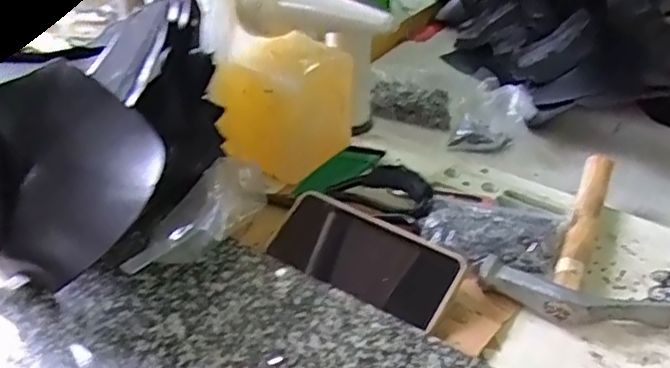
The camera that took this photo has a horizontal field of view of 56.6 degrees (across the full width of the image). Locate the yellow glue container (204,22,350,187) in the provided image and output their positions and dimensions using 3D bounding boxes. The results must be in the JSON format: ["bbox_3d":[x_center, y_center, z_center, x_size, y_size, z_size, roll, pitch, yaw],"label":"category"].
[{"bbox_3d":[-0.049,-0.092,0.639,0.109,0.115,0.113,16,39,23],"label":"yellow glue container"}]

